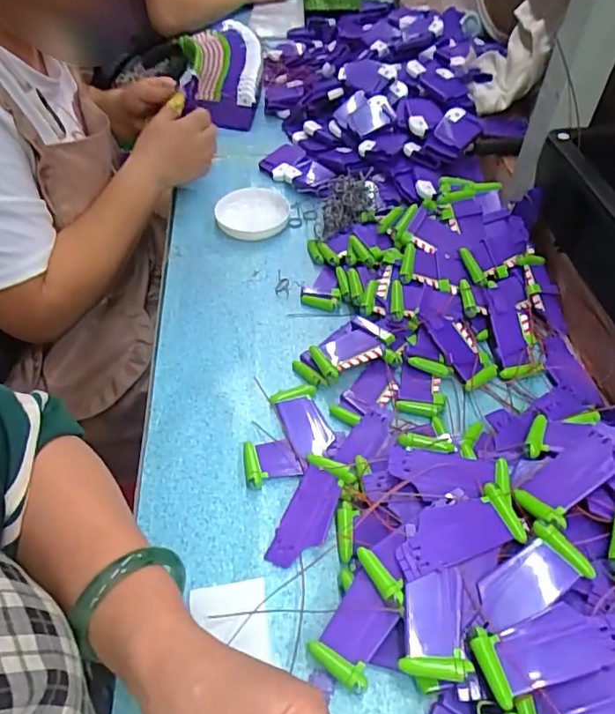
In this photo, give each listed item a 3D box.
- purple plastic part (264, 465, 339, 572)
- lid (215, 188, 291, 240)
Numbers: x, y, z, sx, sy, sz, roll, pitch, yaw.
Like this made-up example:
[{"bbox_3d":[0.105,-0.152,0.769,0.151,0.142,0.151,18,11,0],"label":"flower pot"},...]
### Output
[{"bbox_3d":[-0.001,0.125,0.406,0.036,0.005,0.078,23,67,18],"label":"purple plastic part"},{"bbox_3d":[-0.067,-0.176,0.644,0.086,0.023,0.086,0,50,0],"label":"lid"}]

